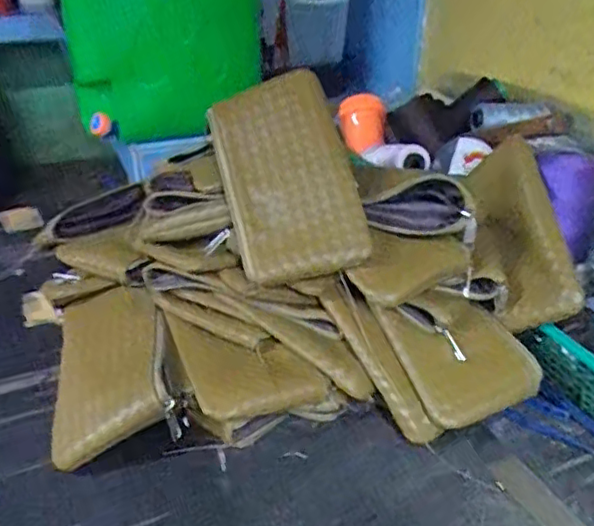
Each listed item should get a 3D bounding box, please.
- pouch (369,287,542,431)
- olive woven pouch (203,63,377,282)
[{"bbox_3d":[0.145,0.079,0.533,0.117,0.022,0.113,-14,62,-16],"label":"pouch"},{"bbox_3d":[-0.010,-0.081,0.552,0.114,0.020,0.194,-14,73,-1],"label":"olive woven pouch"}]

